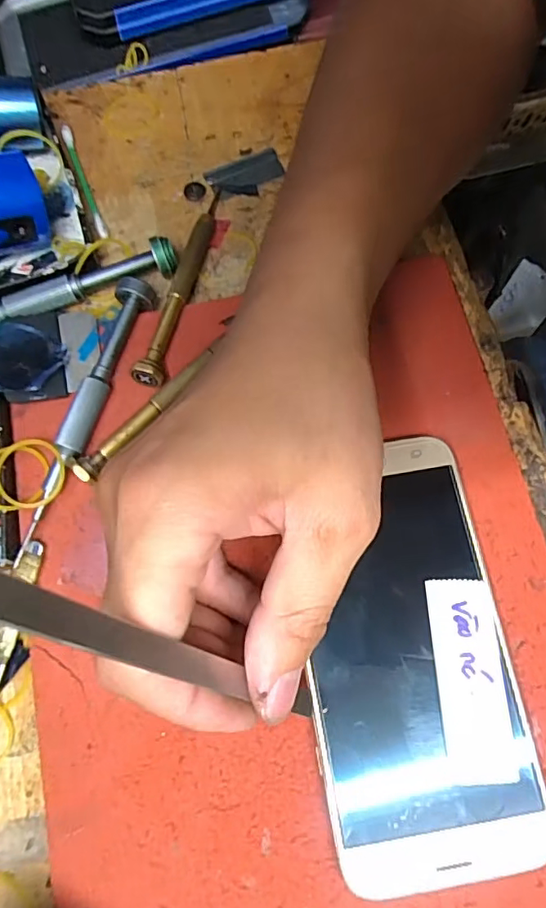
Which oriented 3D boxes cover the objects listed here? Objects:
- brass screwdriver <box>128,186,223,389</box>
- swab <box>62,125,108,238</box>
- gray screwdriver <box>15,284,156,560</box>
[{"bbox_3d":[-0.042,-0.080,0.244,0.013,0.013,0.105,13,74,4],"label":"brass screwdriver"},{"bbox_3d":[-0.093,-0.135,0.264,0.005,0.005,0.067,-20,74,-6],"label":"swab"},{"bbox_3d":[-0.077,-0.018,0.222,0.012,0.014,0.121,18,74,5],"label":"gray screwdriver"}]

